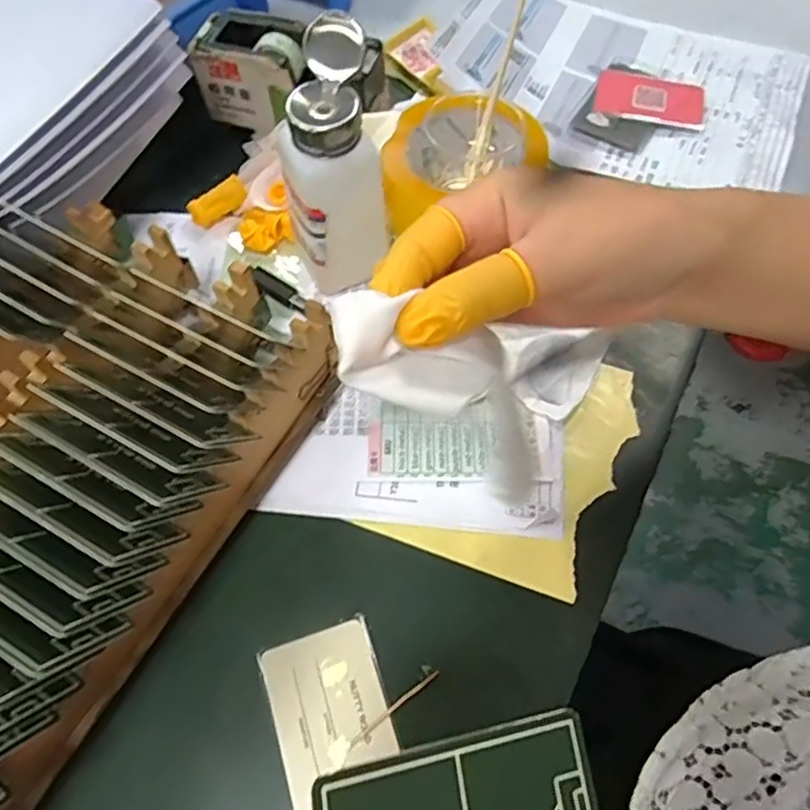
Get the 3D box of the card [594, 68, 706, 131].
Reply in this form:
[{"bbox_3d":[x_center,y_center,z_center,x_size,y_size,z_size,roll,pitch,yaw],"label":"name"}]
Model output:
[{"bbox_3d":[0.202,-0.252,0.508,0.085,0.005,0.060,14,65,6],"label":"card"}]

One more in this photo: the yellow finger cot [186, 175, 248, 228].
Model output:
[{"bbox_3d":[-0.135,-0.147,0.452,0.044,0.018,0.012,-33,65,4],"label":"yellow finger cot"}]

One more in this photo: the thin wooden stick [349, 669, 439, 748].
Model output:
[{"bbox_3d":[-0.005,0.149,0.307,0.053,0.004,0.004,-33,67,-17],"label":"thin wooden stick"}]

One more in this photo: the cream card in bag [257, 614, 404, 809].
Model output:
[{"bbox_3d":[-0.036,0.152,0.306,0.057,0.005,0.081,-18,63,-10],"label":"cream card in bag"}]

